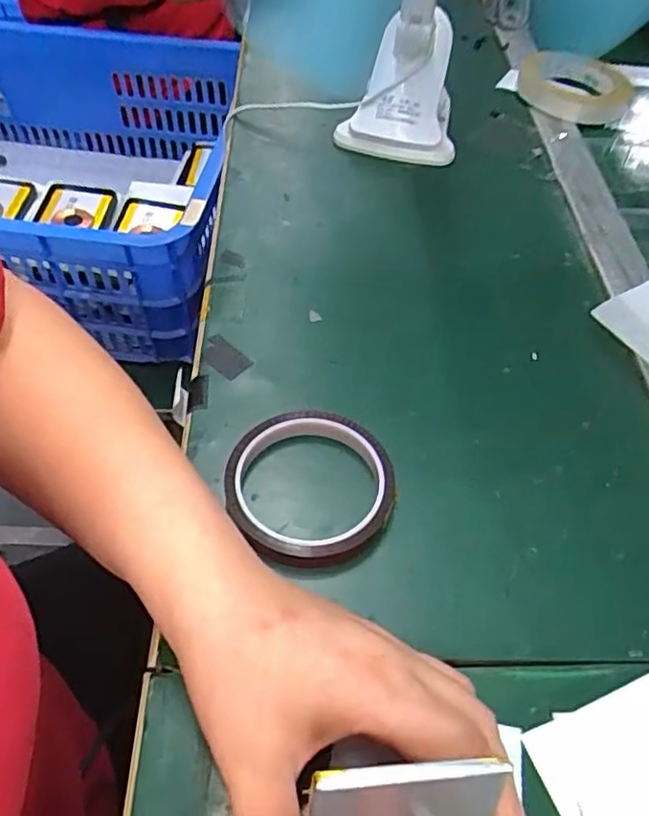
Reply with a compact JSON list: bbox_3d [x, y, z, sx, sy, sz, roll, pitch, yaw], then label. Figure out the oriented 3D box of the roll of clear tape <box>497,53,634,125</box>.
[{"bbox_3d":[0.260,-0.338,0.638,0.115,0.024,0.120,1,52,-1],"label":"roll of clear tape"}]

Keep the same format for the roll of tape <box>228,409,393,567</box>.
[{"bbox_3d":[-0.008,0.043,0.343,0.091,0.021,0.092,1,52,-1],"label":"roll of tape"}]

